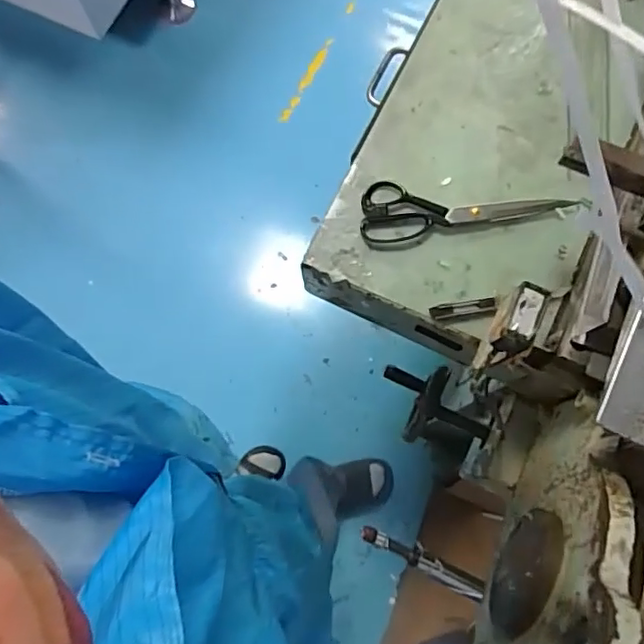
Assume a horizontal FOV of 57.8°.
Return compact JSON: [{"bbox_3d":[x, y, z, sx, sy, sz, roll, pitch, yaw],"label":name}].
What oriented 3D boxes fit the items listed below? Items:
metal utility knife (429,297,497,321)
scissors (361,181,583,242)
[{"bbox_3d":[0.159,-0.015,0.658,0.074,0.013,0.019,-7,75,-1],"label":"metal utility knife"},{"bbox_3d":[0.169,-0.126,0.686,0.242,0.011,0.073,2,76,2],"label":"scissors"}]

